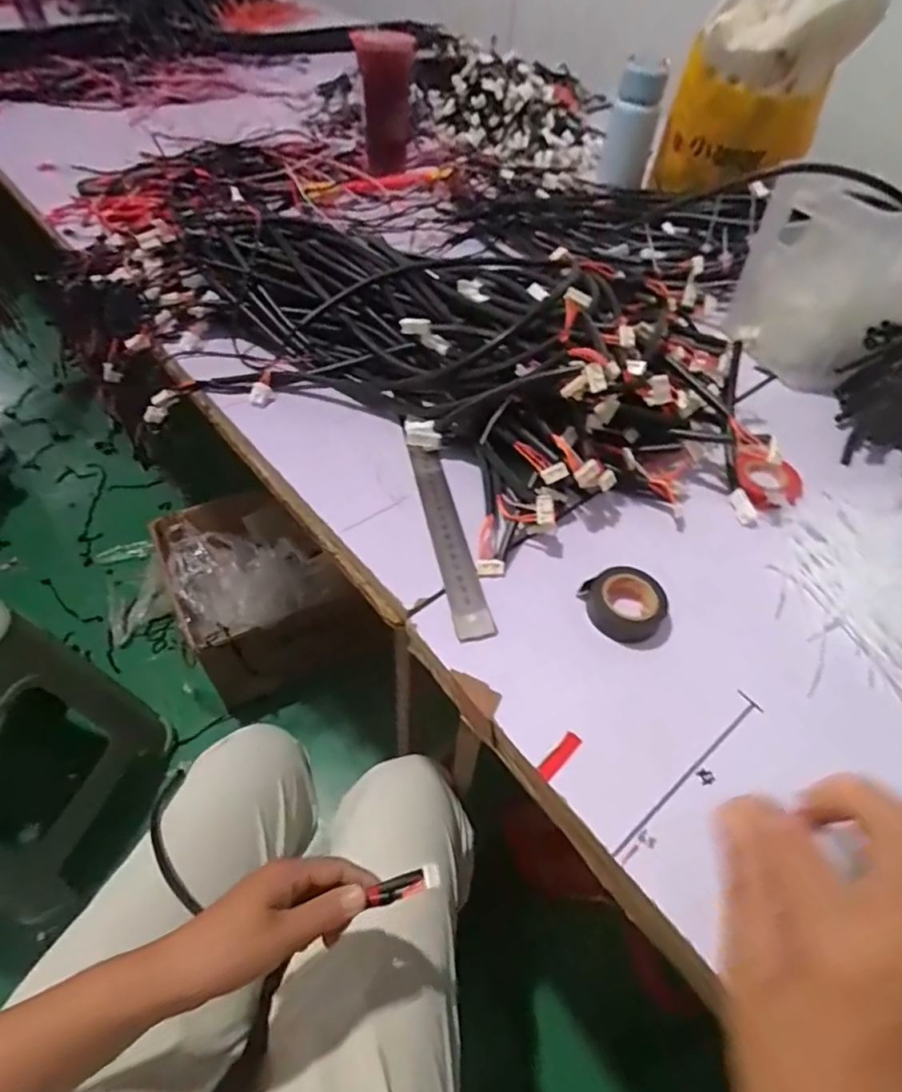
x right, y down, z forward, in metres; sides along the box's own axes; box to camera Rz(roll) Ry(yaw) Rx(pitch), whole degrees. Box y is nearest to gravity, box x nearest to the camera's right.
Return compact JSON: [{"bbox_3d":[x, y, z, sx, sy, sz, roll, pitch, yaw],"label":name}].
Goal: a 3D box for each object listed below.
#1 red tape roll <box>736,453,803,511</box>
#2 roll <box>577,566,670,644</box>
[{"bbox_3d":[0.269,-0.056,0.479,0.055,0.013,0.064,25,54,16],"label":"red tape roll"},{"bbox_3d":[0.123,0.039,0.393,0.047,0.018,0.049,2,51,-2],"label":"roll"}]

